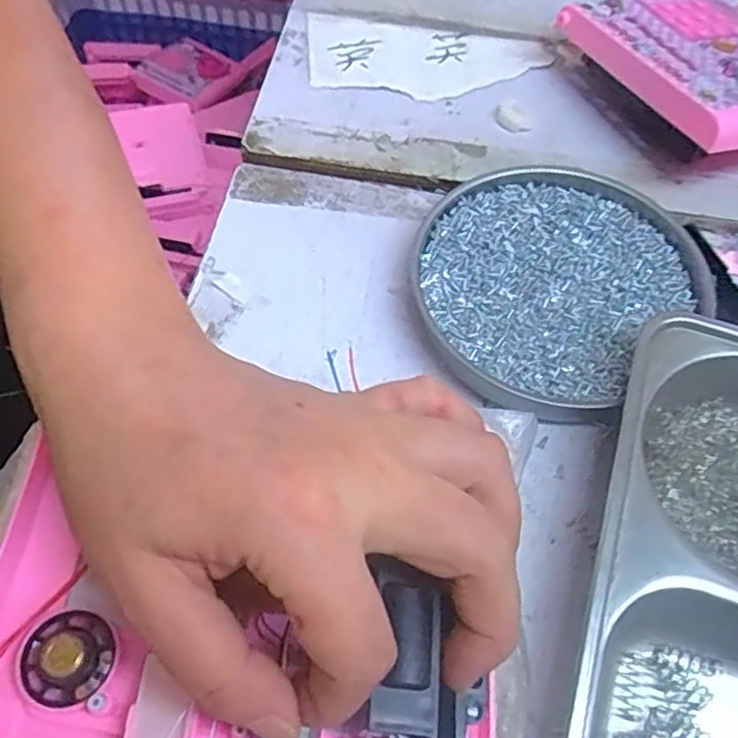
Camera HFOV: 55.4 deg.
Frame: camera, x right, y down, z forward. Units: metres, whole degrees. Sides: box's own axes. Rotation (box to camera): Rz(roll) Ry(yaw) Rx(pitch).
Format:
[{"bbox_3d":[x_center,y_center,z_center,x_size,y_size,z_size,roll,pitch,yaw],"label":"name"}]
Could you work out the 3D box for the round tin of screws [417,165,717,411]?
[{"bbox_3d":[0.086,-0.045,0.338,0.120,0.016,0.129,1,59,-2],"label":"round tin of screws"}]

